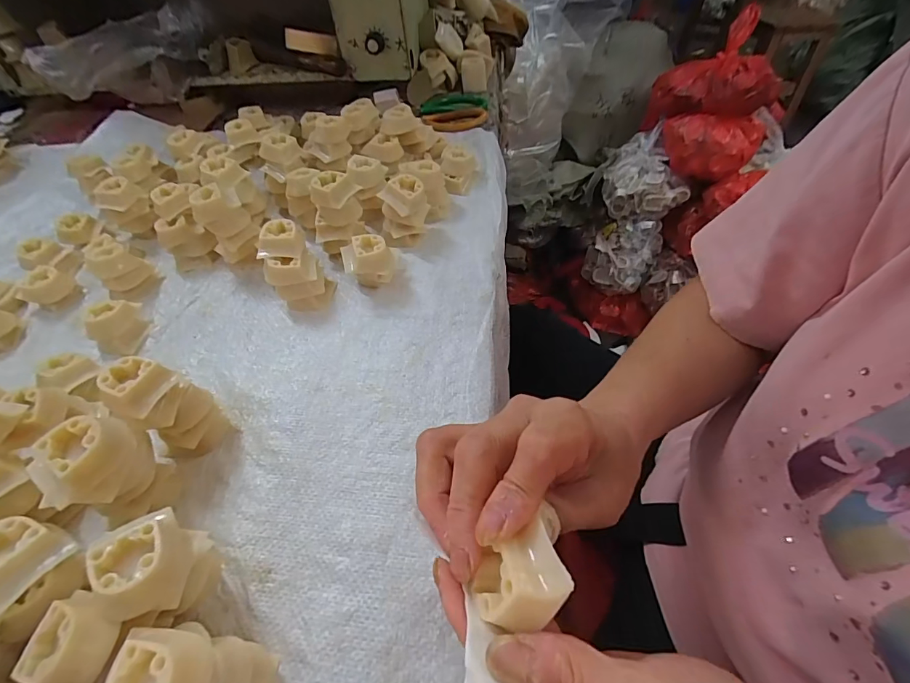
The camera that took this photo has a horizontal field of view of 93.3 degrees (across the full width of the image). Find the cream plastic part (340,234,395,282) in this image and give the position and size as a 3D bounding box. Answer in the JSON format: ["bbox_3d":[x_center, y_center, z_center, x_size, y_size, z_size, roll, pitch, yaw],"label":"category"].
[{"bbox_3d":[-0.080,-0.072,0.407,0.046,0.048,0.036,-7,51,0],"label":"cream plastic part"}]

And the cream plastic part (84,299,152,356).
[{"bbox_3d":[-0.308,-0.016,0.392,0.034,0.031,0.045,-1,51,5],"label":"cream plastic part"}]

